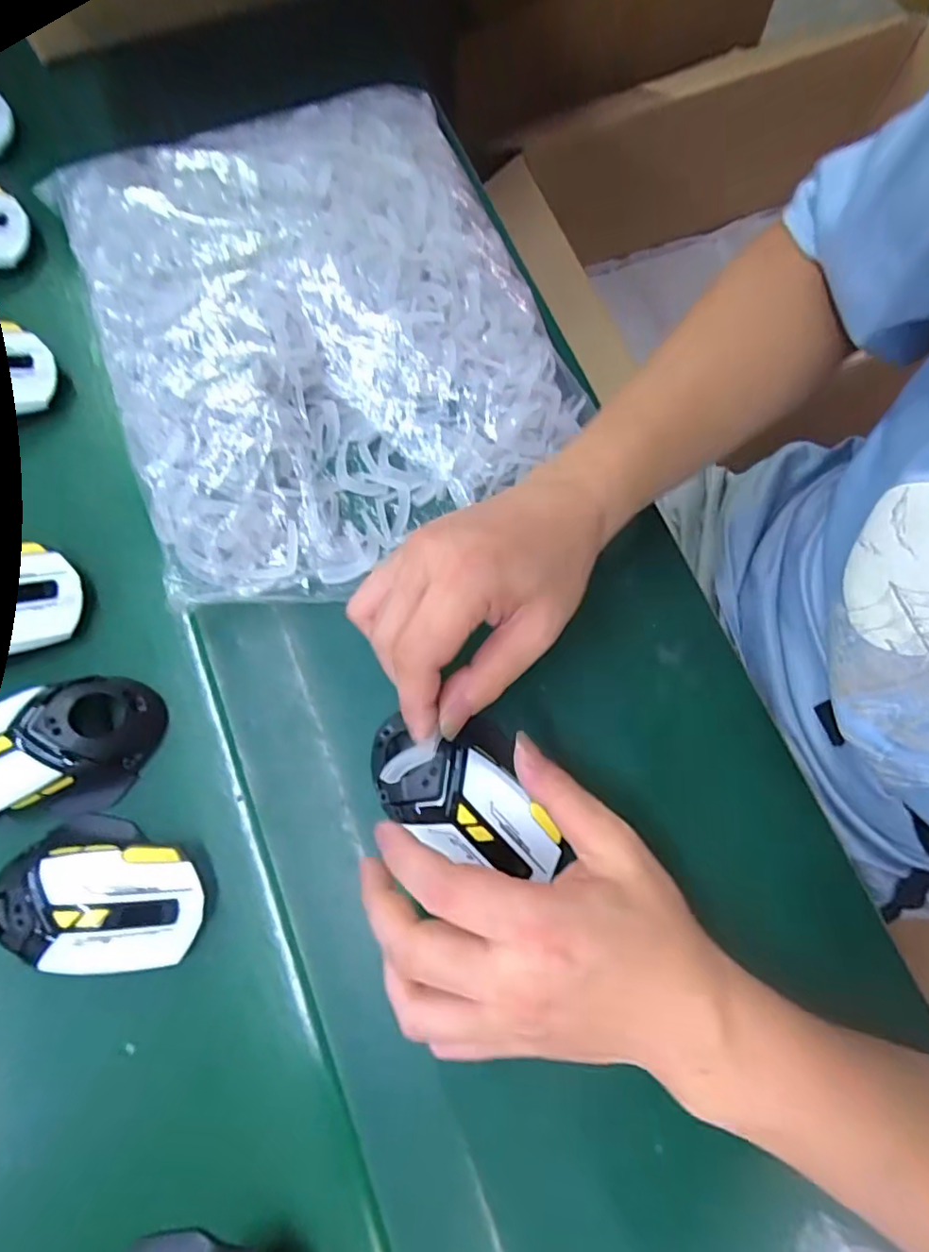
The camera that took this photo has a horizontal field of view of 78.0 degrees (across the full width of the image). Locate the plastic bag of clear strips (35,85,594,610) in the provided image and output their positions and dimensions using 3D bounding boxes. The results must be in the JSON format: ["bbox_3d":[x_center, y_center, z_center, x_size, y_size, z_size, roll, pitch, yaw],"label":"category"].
[{"bbox_3d":[-0.099,-0.204,0.386,0.279,0.047,0.346,-21,76,-5],"label":"plastic bag of clear strips"}]

